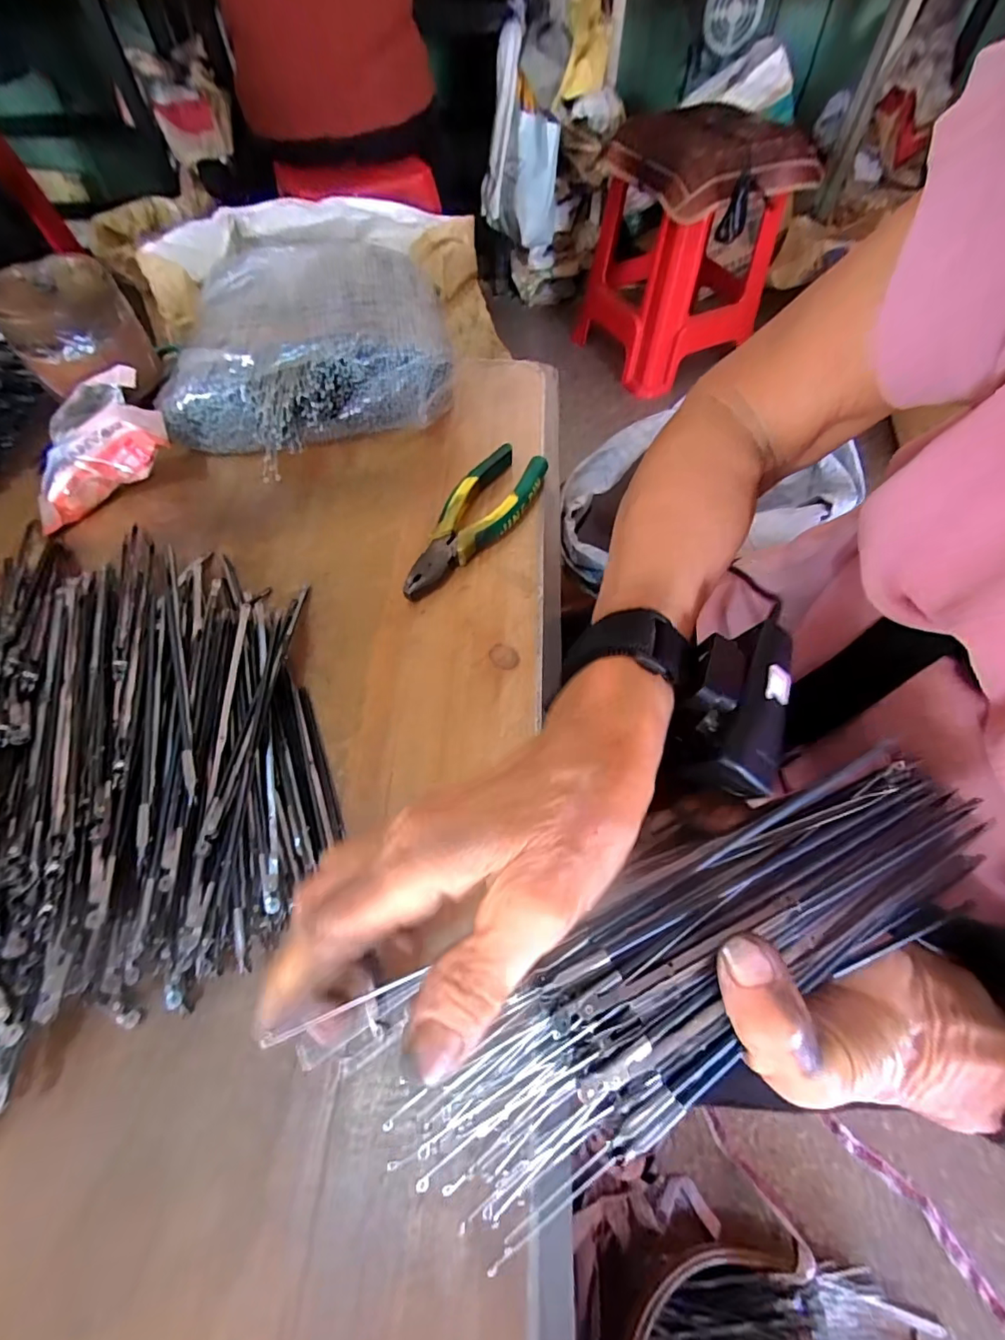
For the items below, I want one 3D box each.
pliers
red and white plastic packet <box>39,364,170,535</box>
[{"bbox_3d":[-0.020,-0.108,0.381,0.050,0.021,0.154,26,63,14],"label":"pliers"},{"bbox_3d":[-0.311,-0.166,0.390,0.113,0.065,0.068,-23,63,-13],"label":"red and white plastic packet"}]

